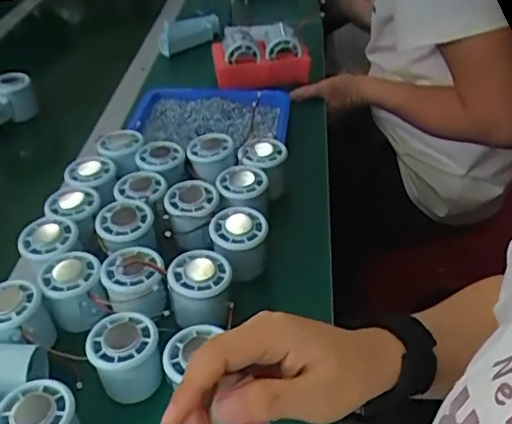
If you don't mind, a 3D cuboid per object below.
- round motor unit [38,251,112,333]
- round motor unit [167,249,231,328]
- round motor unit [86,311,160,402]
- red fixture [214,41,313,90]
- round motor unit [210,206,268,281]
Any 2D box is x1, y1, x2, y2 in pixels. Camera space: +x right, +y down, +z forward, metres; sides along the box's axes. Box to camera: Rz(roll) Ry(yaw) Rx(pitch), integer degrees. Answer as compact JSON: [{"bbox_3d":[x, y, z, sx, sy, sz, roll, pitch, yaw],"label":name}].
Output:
[{"bbox_3d":[-0.169,0.076,0.533,0.053,0.053,0.060,-16,40,-14],"label":"round motor unit"},{"bbox_3d":[-0.050,0.071,0.515,0.055,0.049,0.057,-11,39,-9],"label":"round motor unit"},{"bbox_3d":[-0.108,0.122,0.474,0.055,0.054,0.051,-2,39,2],"label":"round motor unit"},{"bbox_3d":[0.008,-0.238,0.900,0.151,0.053,0.077,-13,40,-10],"label":"red fixture"},{"bbox_3d":[-0.016,0.030,0.568,0.053,0.055,0.055,-2,39,2],"label":"round motor unit"}]

